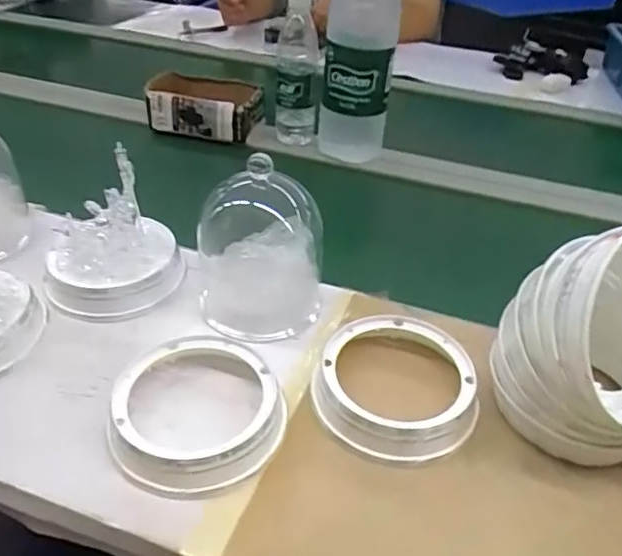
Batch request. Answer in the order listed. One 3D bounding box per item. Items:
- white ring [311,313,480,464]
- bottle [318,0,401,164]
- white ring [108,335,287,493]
[{"bbox_3d":[0.076,0.096,0.541,0.144,0.038,0.146,2,39,-2],"label":"white ring"},{"bbox_3d":[0.068,-0.316,0.843,0.100,0.307,0.088,7,39,4],"label":"bottle"},{"bbox_3d":[-0.094,0.113,0.510,0.141,0.038,0.144,2,39,-2],"label":"white ring"}]

